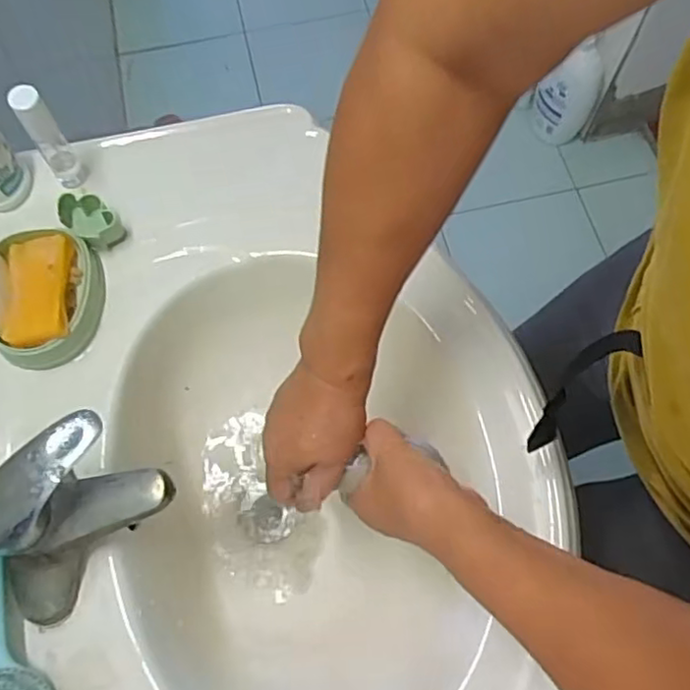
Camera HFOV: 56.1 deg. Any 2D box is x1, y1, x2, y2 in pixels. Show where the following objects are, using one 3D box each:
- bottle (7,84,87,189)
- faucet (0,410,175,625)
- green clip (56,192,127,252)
[{"bbox_3d":[-0.269,-0.188,0.585,0.028,0.124,0.028,-38,72,-13],"label":"bottle"},{"bbox_3d":[-0.198,0.121,0.455,0.133,0.094,0.077,-42,74,-14],"label":"faucet"},{"bbox_3d":[-0.235,-0.114,0.601,0.053,0.044,0.037,35,73,14],"label":"green clip"}]

